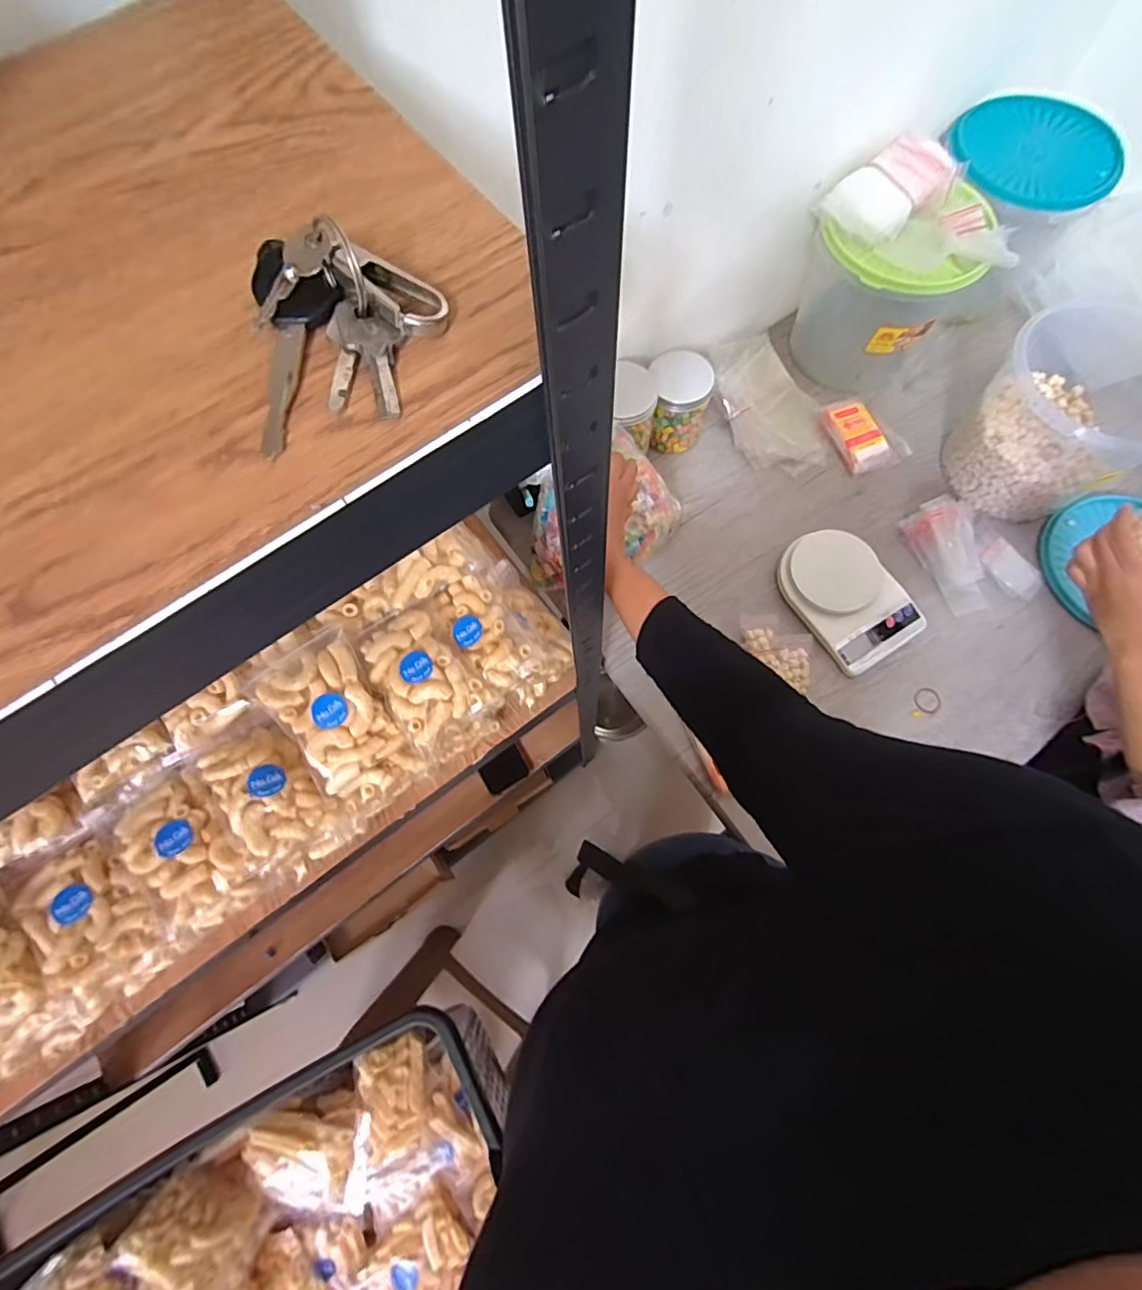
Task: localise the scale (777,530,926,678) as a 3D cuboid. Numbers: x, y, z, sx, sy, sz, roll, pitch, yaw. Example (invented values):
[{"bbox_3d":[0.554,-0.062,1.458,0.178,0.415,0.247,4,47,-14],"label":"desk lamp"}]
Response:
[{"bbox_3d":[0.361,-0.066,0.728,0.133,0.038,0.180,-30,74,-7],"label":"scale"}]

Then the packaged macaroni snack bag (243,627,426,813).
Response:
[{"bbox_3d":[-0.210,0.069,0.510,0.088,0.064,0.147,-35,74,-9],"label":"packaged macaroni snack bag"}]

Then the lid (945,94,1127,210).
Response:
[{"bbox_3d":[0.628,-0.653,0.735,0.189,0.023,0.198,-1,76,4],"label":"lid"}]

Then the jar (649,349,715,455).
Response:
[{"bbox_3d":[0.150,-0.336,0.782,0.095,0.119,0.071,-6,72,0],"label":"jar"}]

